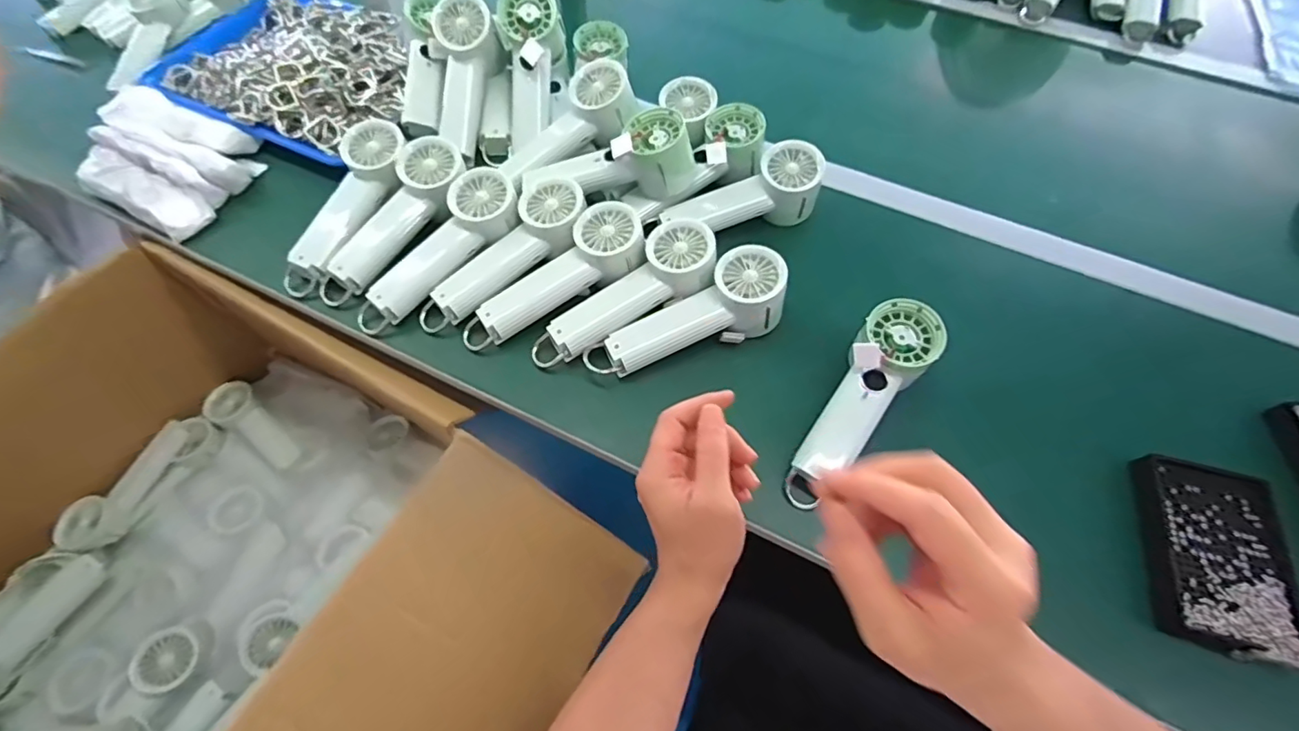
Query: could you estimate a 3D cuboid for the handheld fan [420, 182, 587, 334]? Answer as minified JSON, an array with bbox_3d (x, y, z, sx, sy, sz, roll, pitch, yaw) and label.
[{"bbox_3d":[-0.139,-0.103,0.526,0.197,0.033,0.058,-44,70,-8],"label":"handheld fan"}]

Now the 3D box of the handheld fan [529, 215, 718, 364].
[{"bbox_3d":[-0.020,-0.062,0.504,0.190,0.039,0.059,-36,67,-3],"label":"handheld fan"}]

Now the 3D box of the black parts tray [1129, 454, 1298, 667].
[{"bbox_3d":[0.437,0.145,0.420,0.099,0.019,0.137,16,62,8],"label":"black parts tray"}]

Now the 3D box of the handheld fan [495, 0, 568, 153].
[{"bbox_3d":[-0.132,-0.334,0.618,0.067,0.163,0.070,5,20,2],"label":"handheld fan"}]

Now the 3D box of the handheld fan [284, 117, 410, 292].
[{"bbox_3d":[-0.301,-0.158,0.549,0.056,0.034,0.190,22,79,10],"label":"handheld fan"}]

